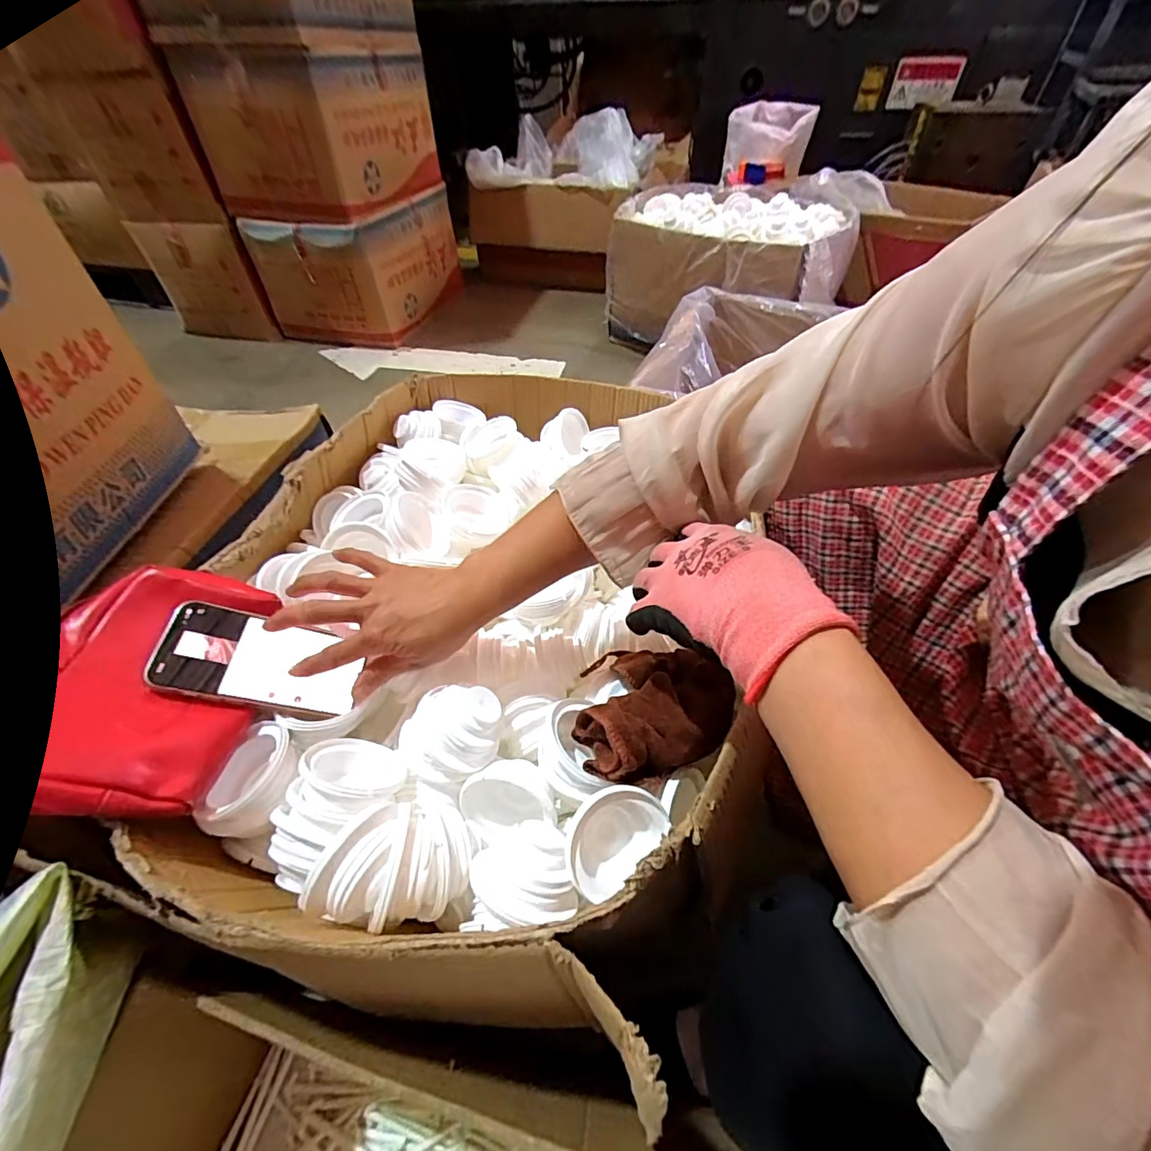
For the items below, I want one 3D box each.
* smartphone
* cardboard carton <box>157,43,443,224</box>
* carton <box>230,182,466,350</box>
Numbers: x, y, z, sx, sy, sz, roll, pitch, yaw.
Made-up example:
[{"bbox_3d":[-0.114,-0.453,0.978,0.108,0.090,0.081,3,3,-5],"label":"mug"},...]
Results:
[{"bbox_3d":[-0.249,0.067,0.395,0.136,0.009,0.070,17,63,-21],"label":"smartphone"},{"bbox_3d":[-0.623,-1.114,1.251,0.397,0.297,0.588,11,48,11],"label":"cardboard carton"},{"bbox_3d":[-0.643,-0.951,1.548,0.372,0.350,0.583,11,48,11],"label":"carton"}]

